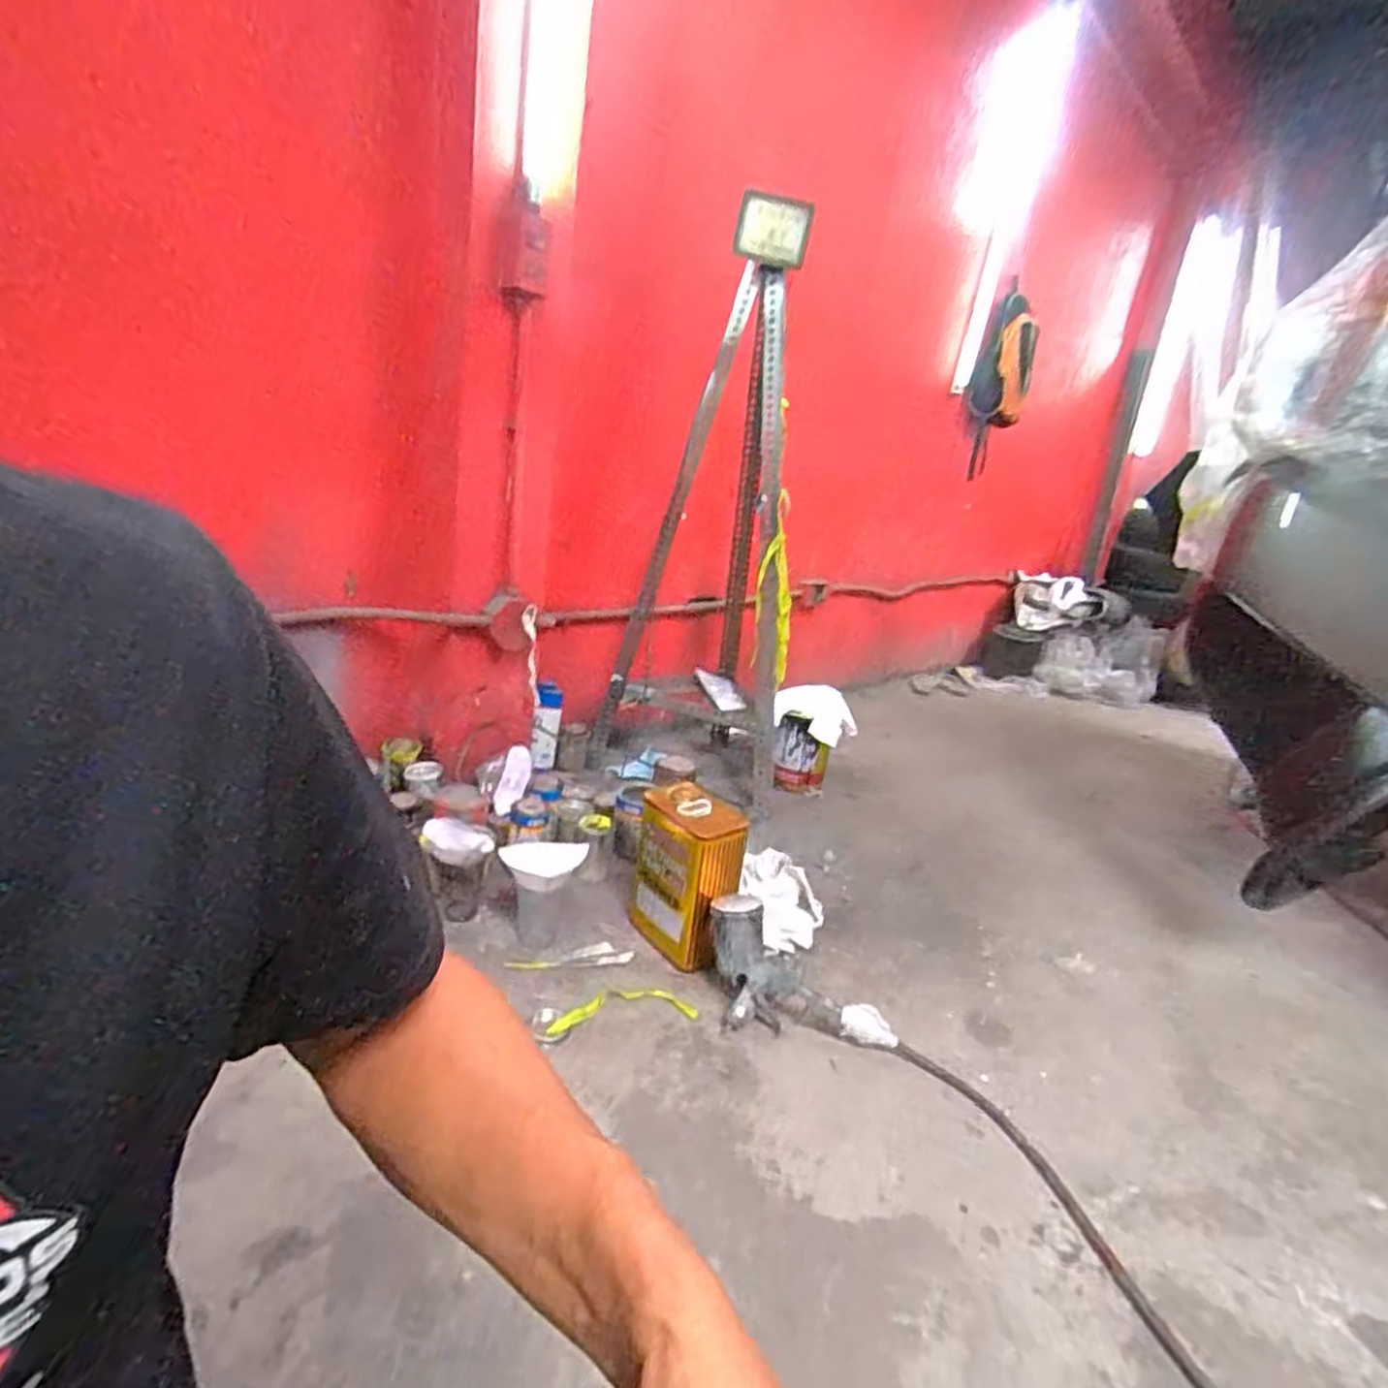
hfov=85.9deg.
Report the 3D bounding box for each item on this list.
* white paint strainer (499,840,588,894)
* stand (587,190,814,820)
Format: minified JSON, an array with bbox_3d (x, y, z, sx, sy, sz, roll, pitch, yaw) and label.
[{"bbox_3d":[-0.239,0.270,1.199,0.131,0.036,0.111,-3,20,-35],"label":"white paint strainer"},{"bbox_3d":[0.052,-0.423,1.870,0.542,1.274,0.437,13,17,14],"label":"stand"}]

